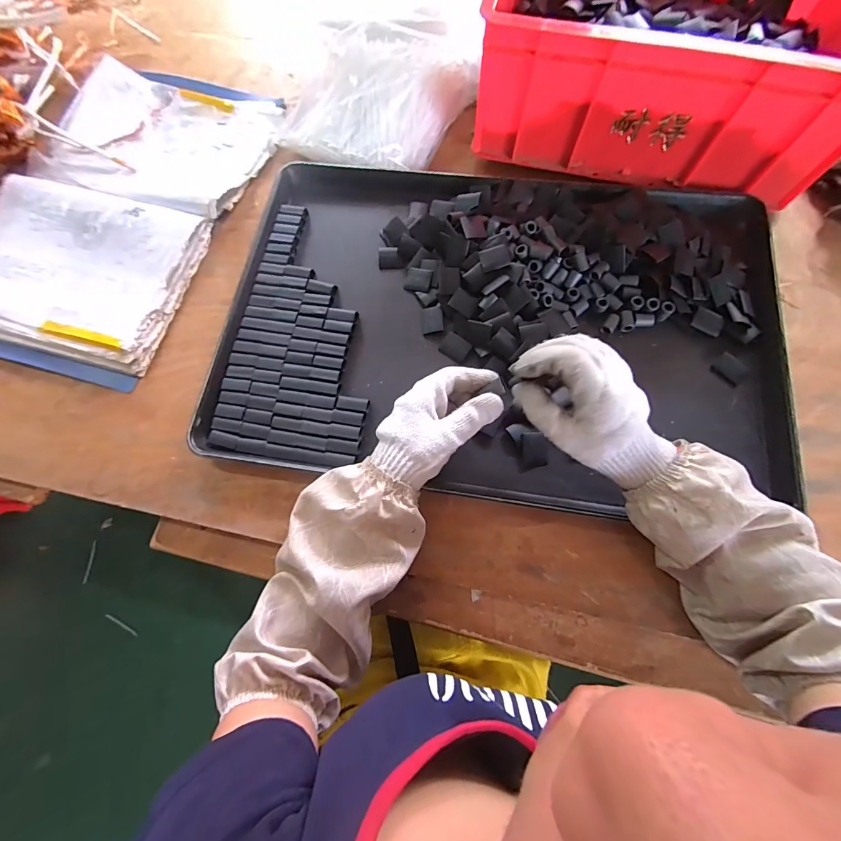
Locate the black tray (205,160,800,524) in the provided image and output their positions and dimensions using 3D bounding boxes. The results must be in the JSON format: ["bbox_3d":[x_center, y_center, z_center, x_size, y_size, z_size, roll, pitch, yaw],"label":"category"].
[{"bbox_3d":[0.081,-0.118,0.432,0.592,0.040,0.397,6,73,4],"label":"black tray"}]

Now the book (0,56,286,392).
[{"bbox_3d":[-0.408,-0.289,0.510,0.309,0.032,0.471,17,74,7],"label":"book"}]

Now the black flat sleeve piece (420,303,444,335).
[{"bbox_3d":[0.013,-0.117,0.445,0.025,0.008,0.032,-8,73,0],"label":"black flat sleeve piece"}]

